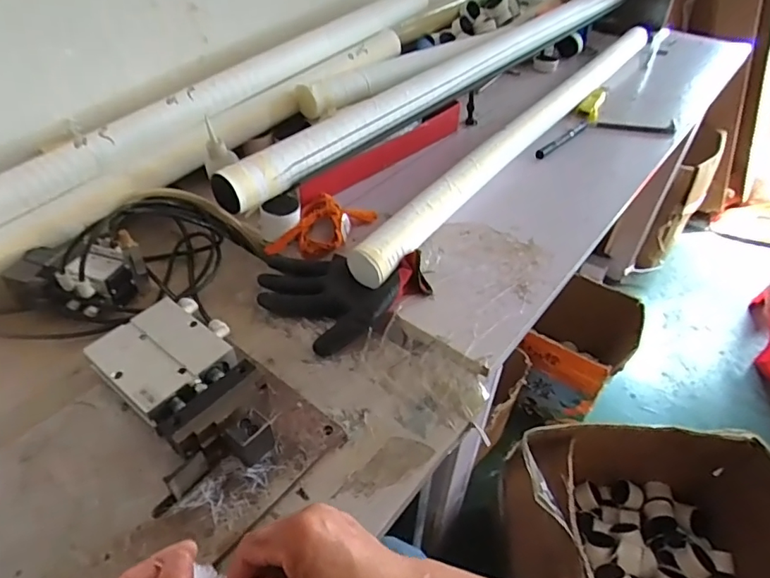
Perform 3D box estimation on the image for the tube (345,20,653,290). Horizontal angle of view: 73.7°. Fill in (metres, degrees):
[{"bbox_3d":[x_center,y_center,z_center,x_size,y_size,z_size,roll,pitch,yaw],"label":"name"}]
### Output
[{"bbox_3d":[0.279,-0.312,0.853,0.054,0.043,1.018,28,51,25],"label":"tube"}]

